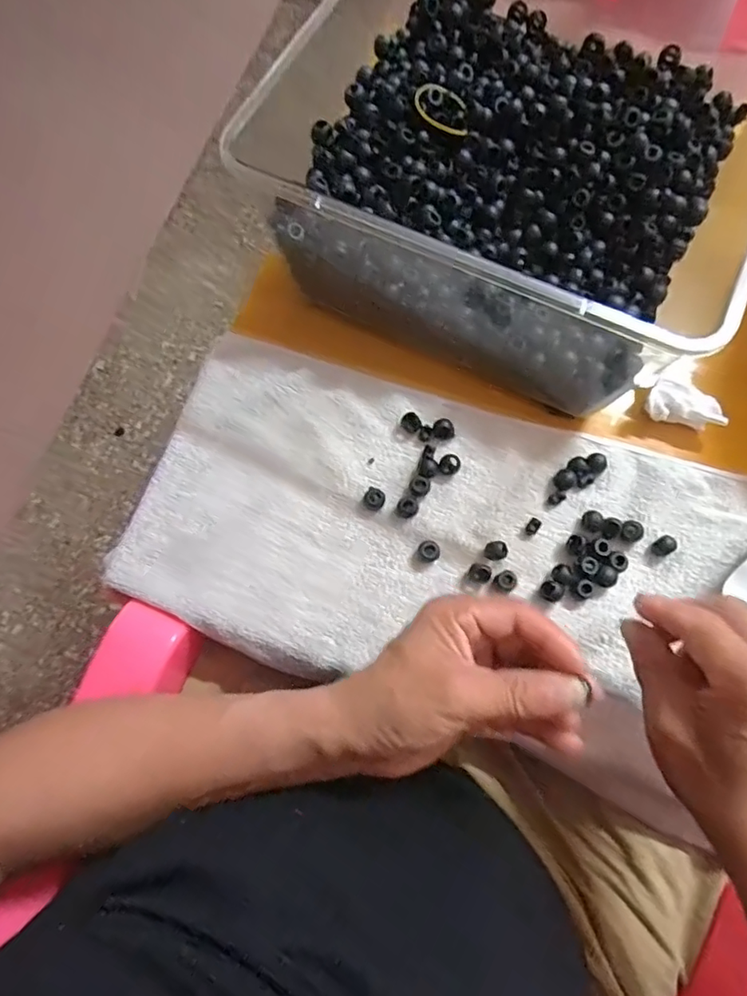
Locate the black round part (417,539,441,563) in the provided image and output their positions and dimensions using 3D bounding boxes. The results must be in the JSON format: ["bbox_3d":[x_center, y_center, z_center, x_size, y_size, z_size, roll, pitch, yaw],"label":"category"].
[{"bbox_3d":[0.038,0.038,0.378,0.016,0.012,0.014,25,74,7],"label":"black round part"}]

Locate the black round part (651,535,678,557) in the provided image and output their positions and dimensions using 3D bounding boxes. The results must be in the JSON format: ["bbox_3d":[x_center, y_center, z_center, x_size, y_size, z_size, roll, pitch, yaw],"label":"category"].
[{"bbox_3d":[0.203,0.033,0.377,0.016,0.008,0.012,-35,76,-10],"label":"black round part"}]

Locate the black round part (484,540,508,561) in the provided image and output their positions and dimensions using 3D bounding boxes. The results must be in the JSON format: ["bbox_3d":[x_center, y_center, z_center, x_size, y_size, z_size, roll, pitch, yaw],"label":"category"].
[{"bbox_3d":[0.086,0.036,0.378,0.014,0.012,0.014,0,73,0],"label":"black round part"}]

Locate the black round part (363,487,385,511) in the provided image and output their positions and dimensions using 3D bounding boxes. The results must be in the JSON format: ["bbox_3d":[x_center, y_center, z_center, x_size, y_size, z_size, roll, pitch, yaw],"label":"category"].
[{"bbox_3d":[0.001,0.001,0.390,0.015,0.010,0.013,27,74,8],"label":"black round part"}]

